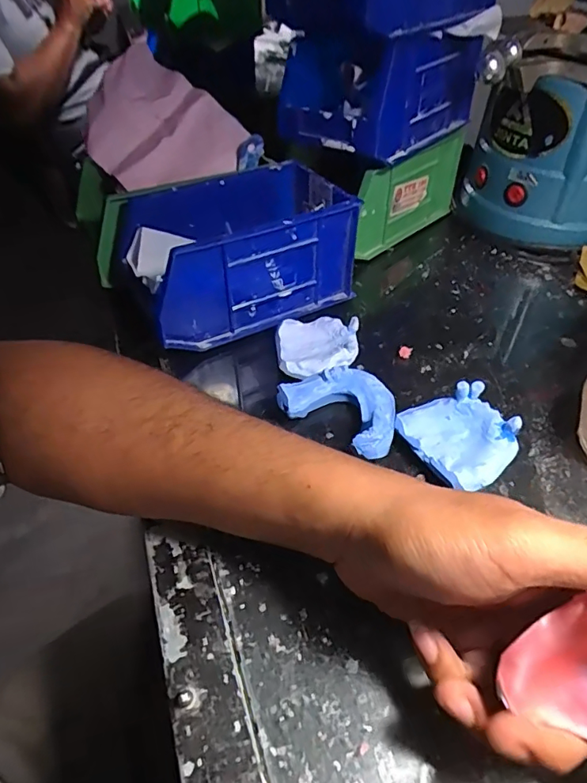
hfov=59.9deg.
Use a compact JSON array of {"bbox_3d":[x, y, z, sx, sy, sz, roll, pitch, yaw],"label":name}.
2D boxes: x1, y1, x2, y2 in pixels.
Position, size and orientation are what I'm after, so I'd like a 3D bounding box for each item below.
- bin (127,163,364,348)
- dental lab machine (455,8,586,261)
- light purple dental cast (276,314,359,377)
[{"bbox_3d":[-0.044,-0.109,0.409,0.165,0.089,0.104,-19,48,-17],"label":"bin"},{"bbox_3d":[0.266,-0.224,0.461,0.203,0.171,0.160,16,47,17],"label":"dental lab machine"},{"bbox_3d":[0.018,-0.033,0.376,0.058,0.026,0.056,-1,45,1],"label":"light purple dental cast"}]

